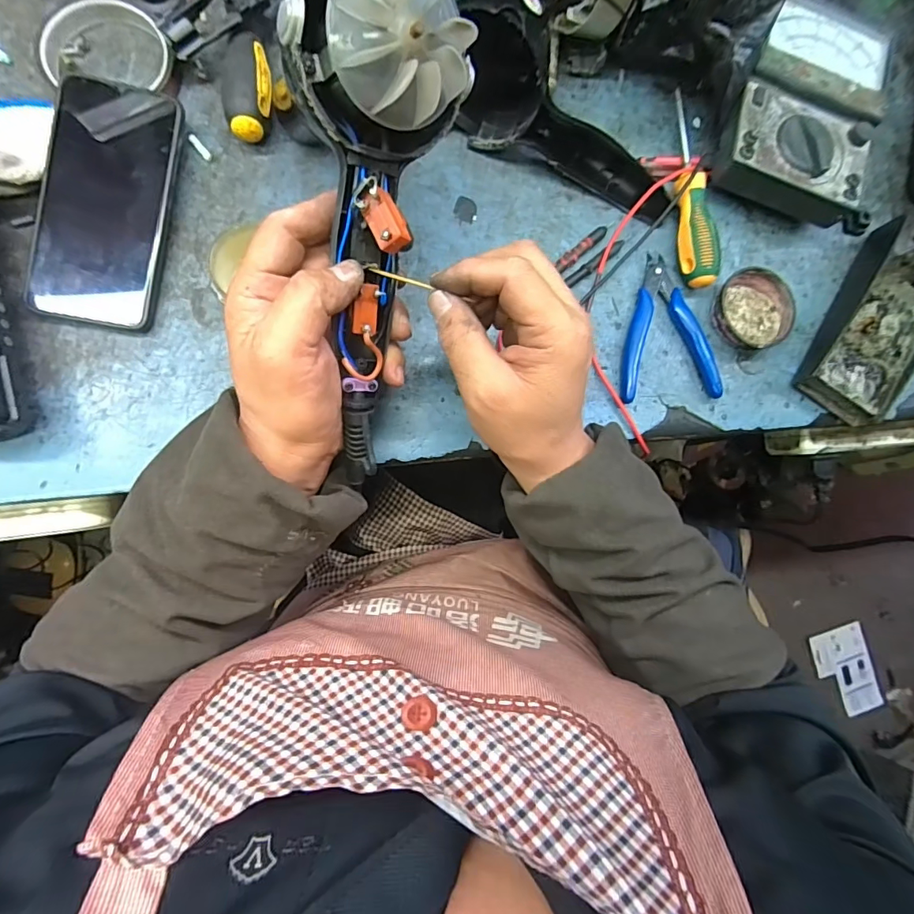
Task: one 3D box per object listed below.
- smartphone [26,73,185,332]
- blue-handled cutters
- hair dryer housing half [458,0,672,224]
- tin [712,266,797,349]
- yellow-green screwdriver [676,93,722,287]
[{"bbox_3d":[-0.237,-0.171,0.326,0.078,0.011,0.158,9,89,-8],"label":"smartphone"},{"bbox_3d":[0.166,-0.100,0.375,0.077,0.013,0.115,2,85,-7],"label":"blue-handled cutters"},{"bbox_3d":[0.083,-0.259,0.346,0.192,0.082,0.079,27,82,-4],"label":"hair dryer housing half"},{"bbox_3d":[0.236,-0.117,0.384,0.057,0.018,0.060,1,85,-7],"label":"tin"},{"bbox_3d":[0.184,-0.209,0.381,0.028,0.028,0.151,-3,85,-8],"label":"yellow-green screwdriver"}]

